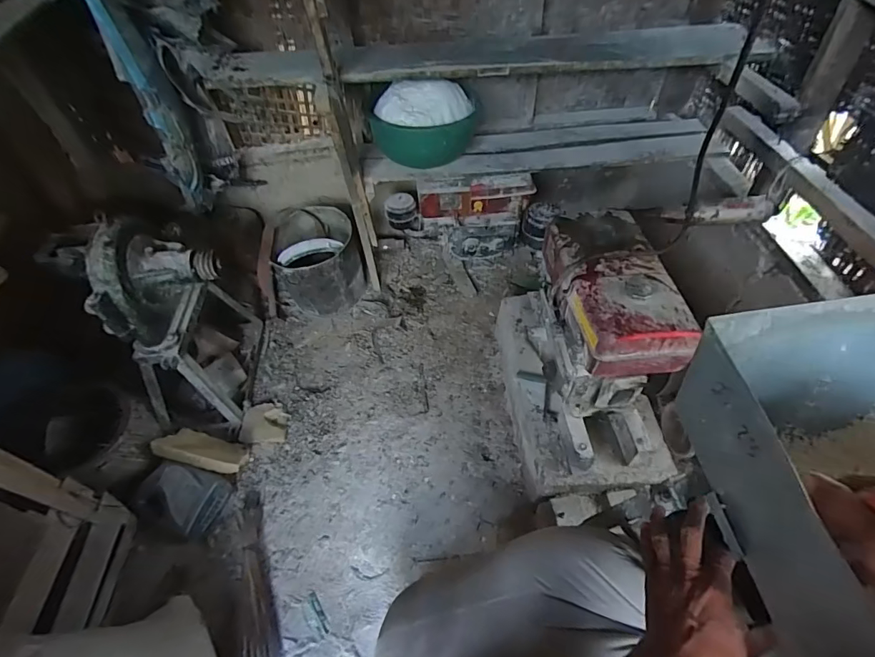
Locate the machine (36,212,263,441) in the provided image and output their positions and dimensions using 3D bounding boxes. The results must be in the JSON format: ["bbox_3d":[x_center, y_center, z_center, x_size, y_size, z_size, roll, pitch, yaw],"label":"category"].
[{"bbox_3d":[-0.890,-0.039,1.493,0.390,0.716,0.527,7,52,11],"label":"machine"}]

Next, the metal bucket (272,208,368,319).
[{"bbox_3d":[-0.507,-0.270,1.897,0.328,0.398,0.343,-3,51,3],"label":"metal bucket"}]

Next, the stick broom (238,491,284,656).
[{"bbox_3d":[-0.521,0.761,1.261,0.111,0.083,0.616,-14,51,-6],"label":"stick broom"}]

